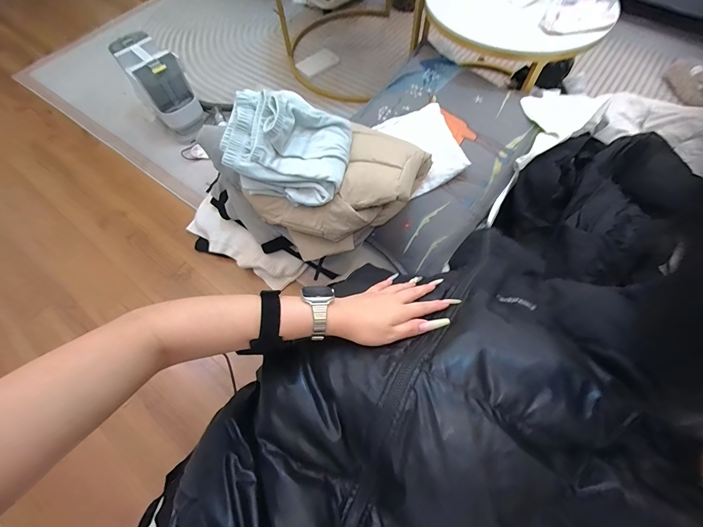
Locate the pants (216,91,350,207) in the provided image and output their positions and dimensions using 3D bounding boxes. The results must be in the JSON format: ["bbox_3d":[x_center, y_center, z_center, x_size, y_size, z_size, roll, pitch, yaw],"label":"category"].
[{"bbox_3d":[-0.126,-0.268,0.700,0.236,0.139,0.217,-1,64,1],"label":"pants"}]

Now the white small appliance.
[{"bbox_3d":[-0.650,-0.589,1.097,0.163,0.264,0.225,-41,69,-17],"label":"white small appliance"}]

